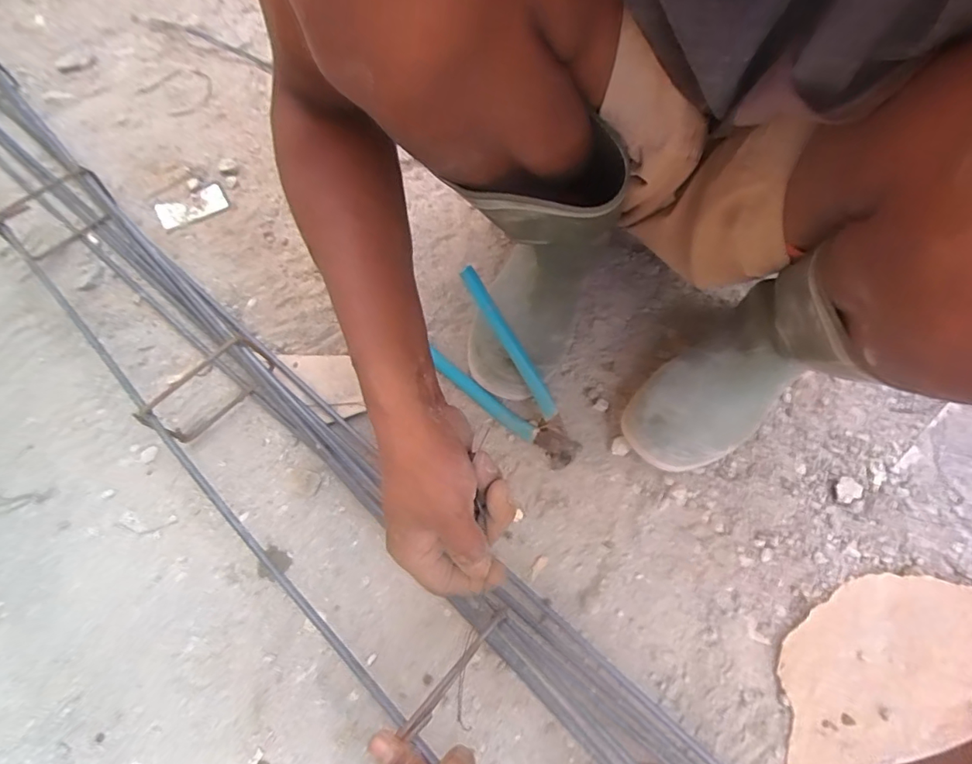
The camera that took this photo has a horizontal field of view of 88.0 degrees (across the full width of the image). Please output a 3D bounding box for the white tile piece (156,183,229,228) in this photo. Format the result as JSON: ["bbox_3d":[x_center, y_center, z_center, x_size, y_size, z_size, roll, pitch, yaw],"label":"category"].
[{"bbox_3d":[-0.371,-0.222,0.634,0.081,0.010,0.038,-34,71,-16],"label":"white tile piece"}]

